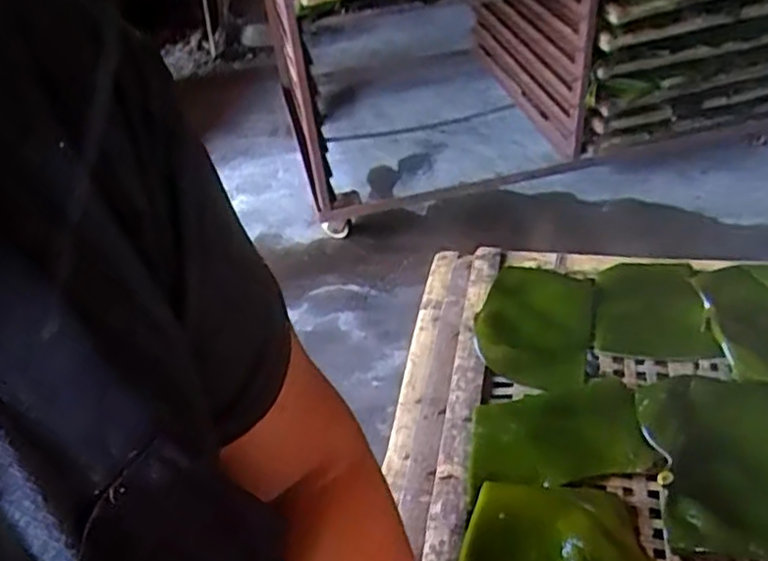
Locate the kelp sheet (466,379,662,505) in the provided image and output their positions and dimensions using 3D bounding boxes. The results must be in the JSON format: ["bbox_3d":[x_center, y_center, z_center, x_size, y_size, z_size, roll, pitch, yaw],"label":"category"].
[{"bbox_3d":[0.165,0.146,0.665,0.165,0.012,0.110,-5,41,3],"label":"kelp sheet"}]

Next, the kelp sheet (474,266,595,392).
[{"bbox_3d":[0.176,0.047,0.808,0.124,0.022,0.201,10,37,15],"label":"kelp sheet"}]

